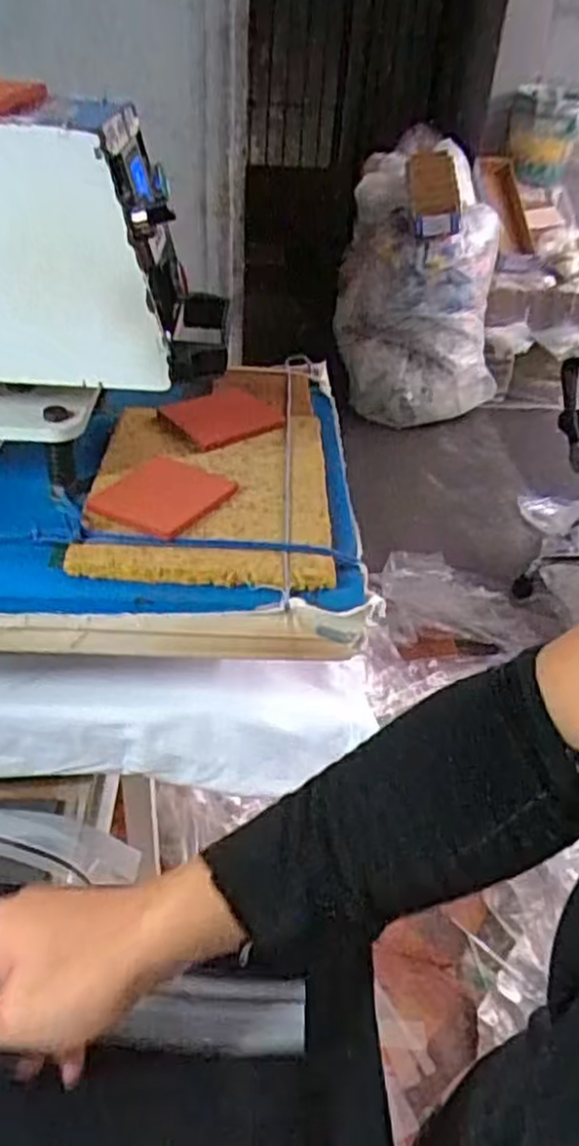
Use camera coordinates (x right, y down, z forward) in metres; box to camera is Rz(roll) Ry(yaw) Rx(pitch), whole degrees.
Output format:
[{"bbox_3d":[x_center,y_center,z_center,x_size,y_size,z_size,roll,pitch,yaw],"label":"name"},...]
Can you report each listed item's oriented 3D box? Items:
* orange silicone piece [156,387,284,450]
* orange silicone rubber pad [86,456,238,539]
[{"bbox_3d":[-0.057,-0.141,0.673,0.086,0.014,0.073,-28,48,-36],"label":"orange silicone piece"},{"bbox_3d":[-0.097,-0.060,0.563,0.083,0.012,0.098,20,39,19],"label":"orange silicone rubber pad"}]

